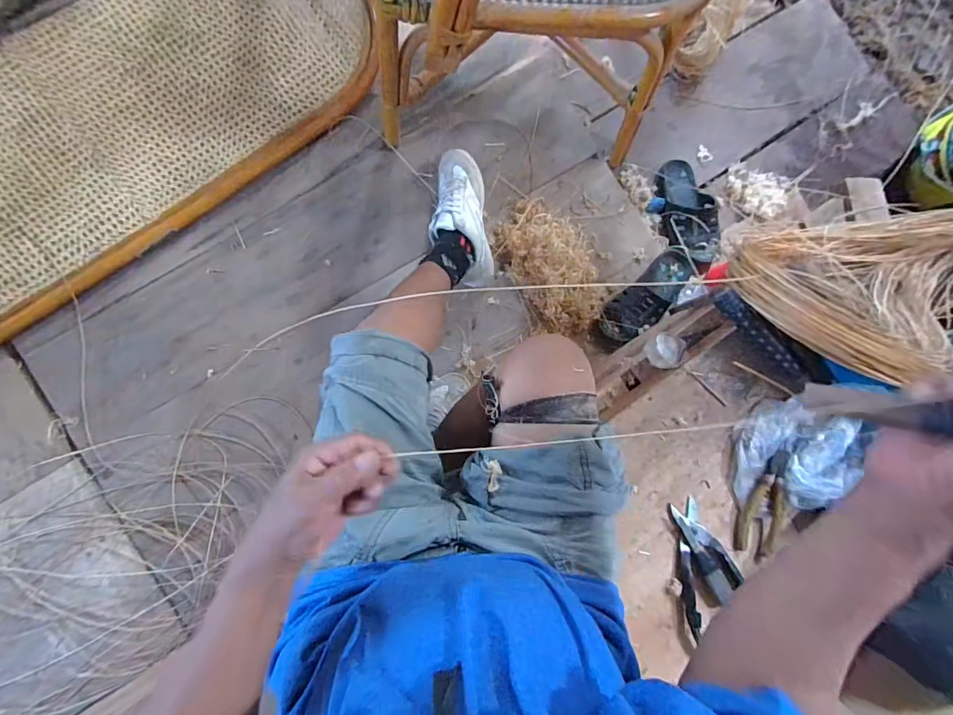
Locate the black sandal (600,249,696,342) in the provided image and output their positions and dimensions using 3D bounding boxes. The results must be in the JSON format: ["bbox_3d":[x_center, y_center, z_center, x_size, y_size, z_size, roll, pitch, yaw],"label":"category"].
[{"bbox_3d":[0.363,-0.128,0.889,0.243,0.060,0.094,-42,89,-7],"label":"black sandal"}]

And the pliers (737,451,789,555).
[{"bbox_3d":[0.405,0.200,0.595,0.051,0.016,0.147,9,100,-4],"label":"pliers"}]

